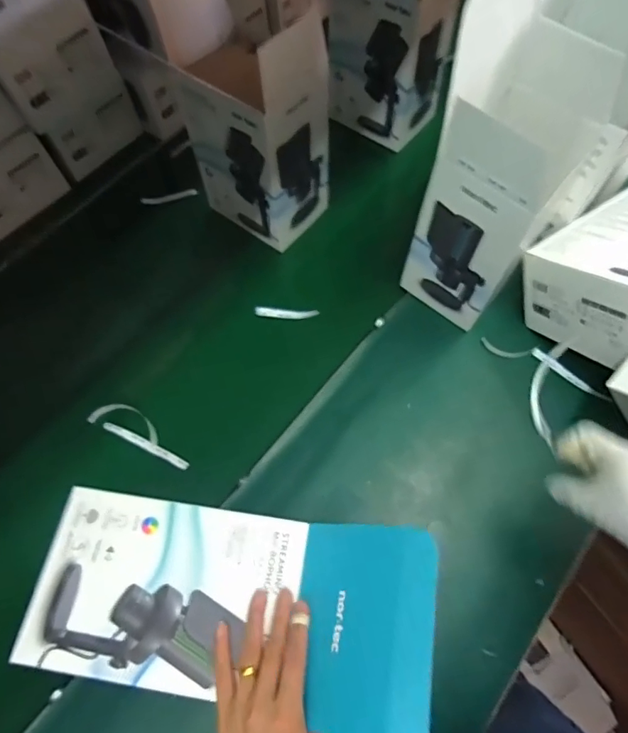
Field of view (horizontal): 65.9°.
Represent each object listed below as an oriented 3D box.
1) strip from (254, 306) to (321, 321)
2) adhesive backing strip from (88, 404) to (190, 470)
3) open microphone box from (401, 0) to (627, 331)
[{"bbox_3d":[-0.037,-0.074,0.673,0.085,0.019,0.015,-2,65,2],"label":"strip"},{"bbox_3d":[-0.213,0.081,0.605,0.142,0.022,0.041,23,68,13],"label":"adhesive backing strip"},{"bbox_3d":[0.209,-0.198,0.531,0.129,0.336,0.155,40,73,19],"label":"open microphone box"}]

